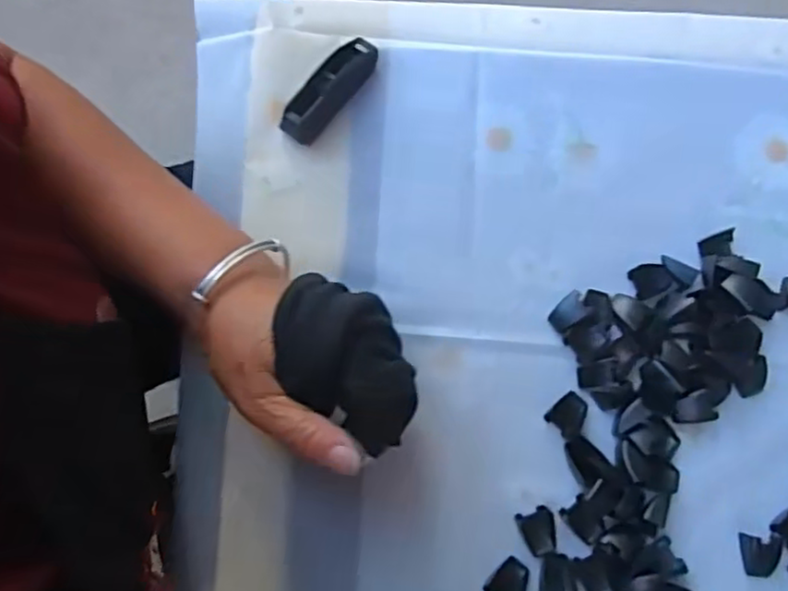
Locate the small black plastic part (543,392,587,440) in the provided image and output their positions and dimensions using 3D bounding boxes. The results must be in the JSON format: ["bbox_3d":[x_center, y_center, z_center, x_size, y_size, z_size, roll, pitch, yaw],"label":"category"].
[{"bbox_3d":[0.097,0.066,0.371,0.023,0.004,0.019,-44,82,-11],"label":"small black plastic part"}]

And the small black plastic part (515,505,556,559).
[{"bbox_3d":[0.077,0.125,0.357,0.018,0.004,0.023,-20,78,-6],"label":"small black plastic part"}]

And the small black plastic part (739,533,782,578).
[{"bbox_3d":[0.197,0.139,0.360,0.023,0.007,0.021,2,77,-1],"label":"small black plastic part"}]

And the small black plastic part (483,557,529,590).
[{"bbox_3d":[0.061,0.149,0.350,0.019,0.004,0.022,41,79,7],"label":"small black plastic part"}]

